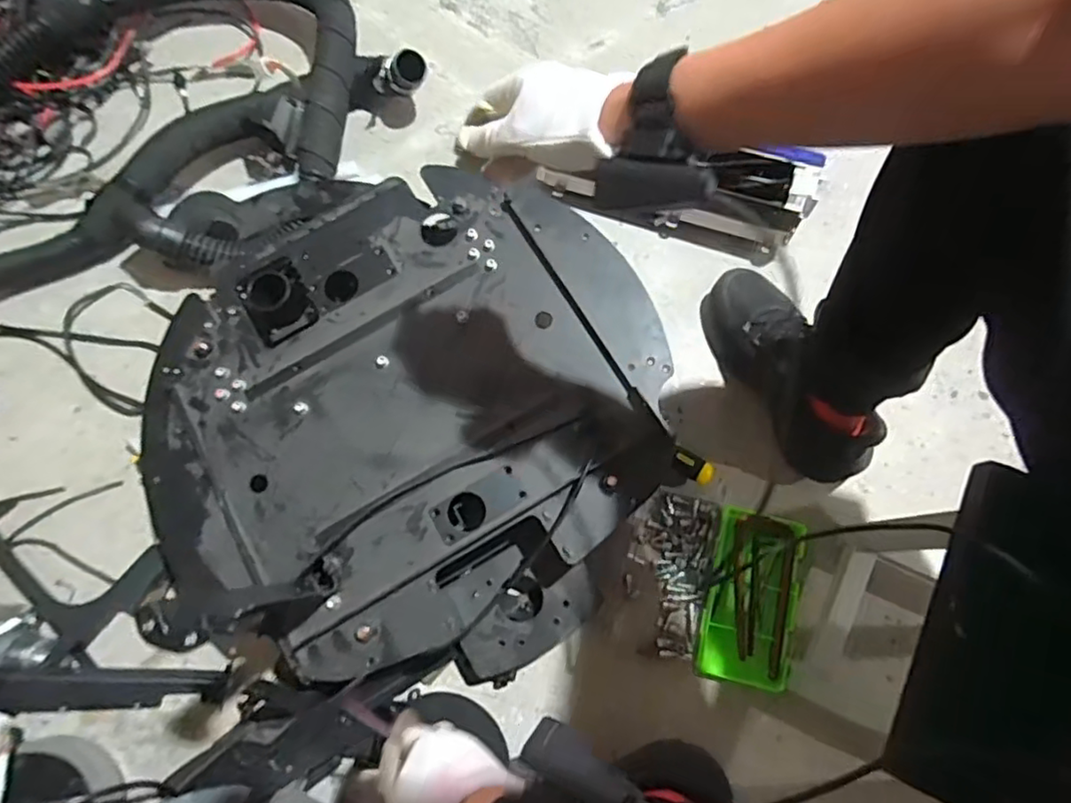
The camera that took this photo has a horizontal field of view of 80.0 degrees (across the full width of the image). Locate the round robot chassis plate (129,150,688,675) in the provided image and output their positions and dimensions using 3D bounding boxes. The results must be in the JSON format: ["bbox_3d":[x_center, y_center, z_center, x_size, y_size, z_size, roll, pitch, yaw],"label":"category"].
[{"bbox_3d":[-0.143,0.009,0.711,0.530,0.093,0.540,0,76,0],"label":"round robot chassis plate"}]

